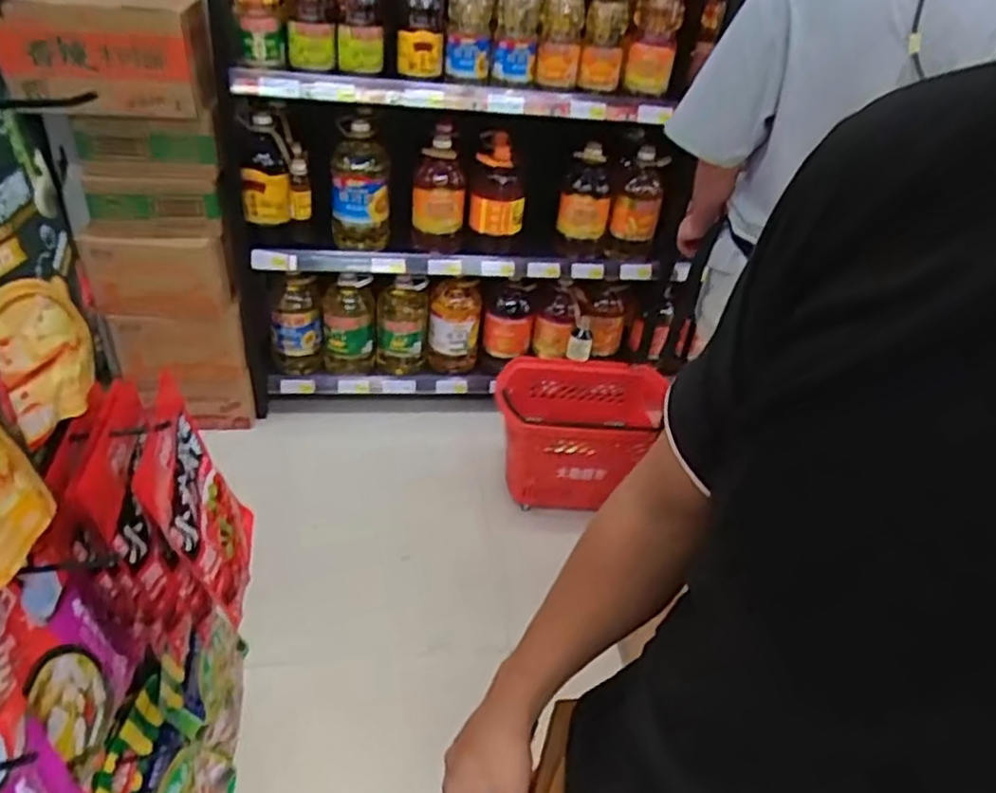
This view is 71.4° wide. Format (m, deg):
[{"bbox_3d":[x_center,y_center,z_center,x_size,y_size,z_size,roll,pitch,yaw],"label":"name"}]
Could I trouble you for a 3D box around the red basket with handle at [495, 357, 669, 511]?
[{"bbox_3d":[0.222,0.099,1.902,0.448,0.304,0.307,6,36,-2],"label":"red basket with handle"}]

